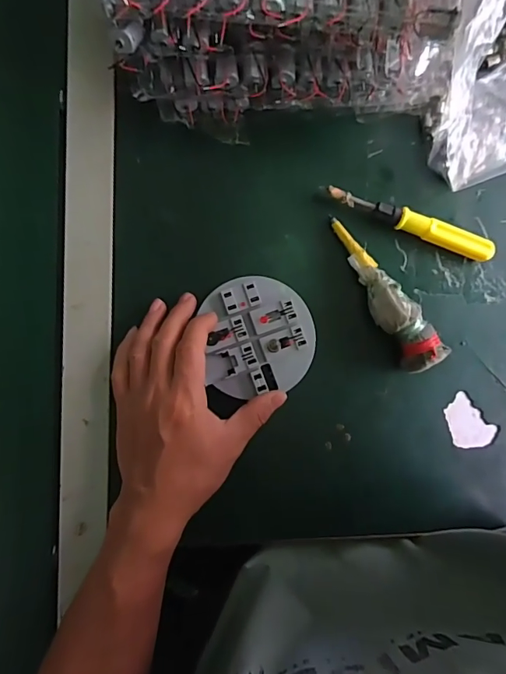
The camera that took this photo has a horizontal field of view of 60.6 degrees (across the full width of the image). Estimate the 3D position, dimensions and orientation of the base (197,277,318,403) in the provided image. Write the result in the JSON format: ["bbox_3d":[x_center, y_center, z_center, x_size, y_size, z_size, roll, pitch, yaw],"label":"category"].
[{"bbox_3d":[0.007,-0.001,0.365,0.090,0.011,0.096,-8,90,-4],"label":"base"}]

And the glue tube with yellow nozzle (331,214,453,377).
[{"bbox_3d":[0.112,-0.041,0.378,0.037,0.035,0.152,-32,91,-6],"label":"glue tube with yellow nozzle"}]

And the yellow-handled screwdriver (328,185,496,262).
[{"bbox_3d":[0.142,-0.101,0.390,0.157,0.020,0.019,19,88,-8],"label":"yellow-handled screwdriver"}]

